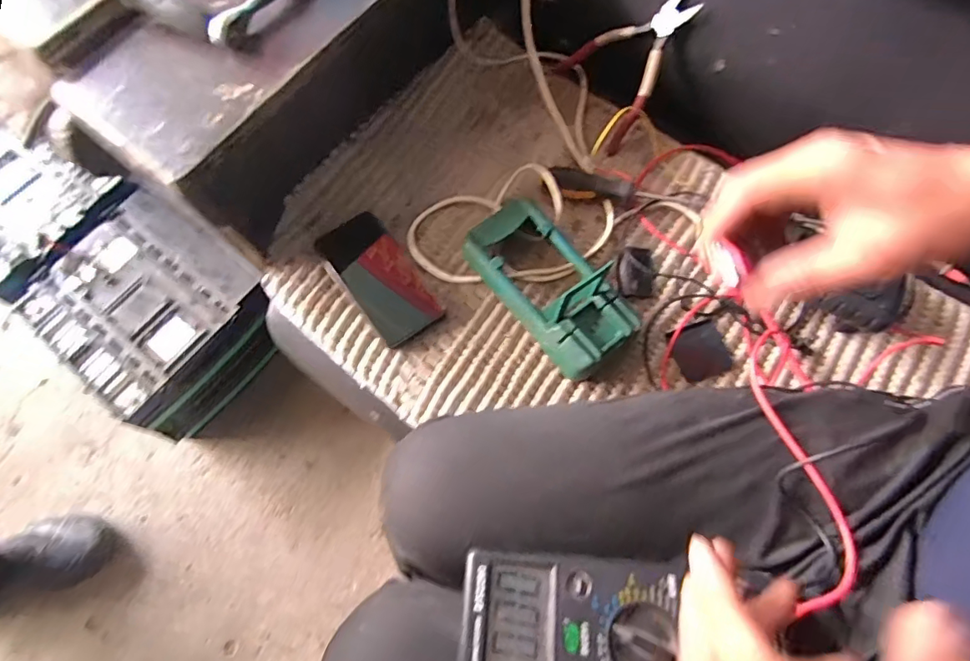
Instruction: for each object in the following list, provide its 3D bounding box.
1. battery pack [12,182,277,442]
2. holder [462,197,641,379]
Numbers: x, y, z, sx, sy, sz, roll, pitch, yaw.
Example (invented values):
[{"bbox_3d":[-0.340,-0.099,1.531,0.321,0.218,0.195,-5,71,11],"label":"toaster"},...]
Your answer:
[{"bbox_3d":[-0.541,-0.023,0.840,0.323,0.159,0.272,37,76,13],"label":"battery pack"},{"bbox_3d":[0.068,-0.047,0.542,0.101,0.054,0.197,-37,73,-12],"label":"holder"}]

